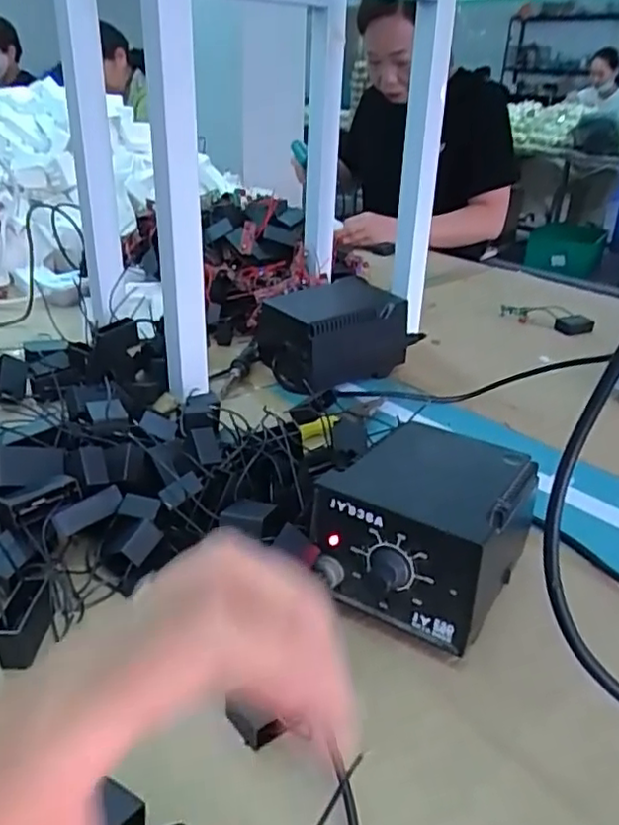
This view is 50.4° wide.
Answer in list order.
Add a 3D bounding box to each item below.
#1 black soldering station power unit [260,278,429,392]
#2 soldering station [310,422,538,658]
[{"bbox_3d":[0.037,-0.102,0.795,0.174,0.083,0.116,-16,32,-31],"label":"black soldering station power unit"},{"bbox_3d":[0.081,0.076,0.451,0.113,0.093,0.137,19,32,29],"label":"soldering station"}]

